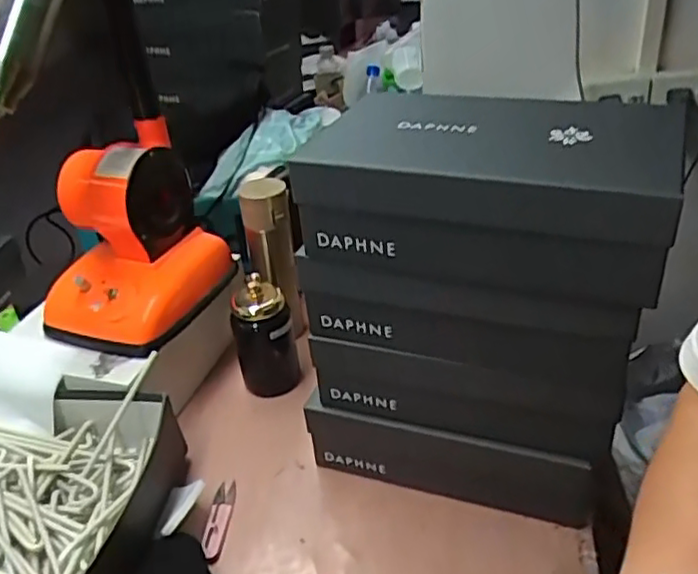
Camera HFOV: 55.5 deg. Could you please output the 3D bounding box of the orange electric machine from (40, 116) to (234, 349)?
[{"bbox_3d":[-0.279,-0.065,0.837,0.171,0.203,0.206,8,36,19],"label":"orange electric machine"}]

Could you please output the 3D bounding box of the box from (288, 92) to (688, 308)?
[{"bbox_3d":[0.121,-0.093,0.578,0.294,0.104,0.170,10,36,21],"label":"box"}]

